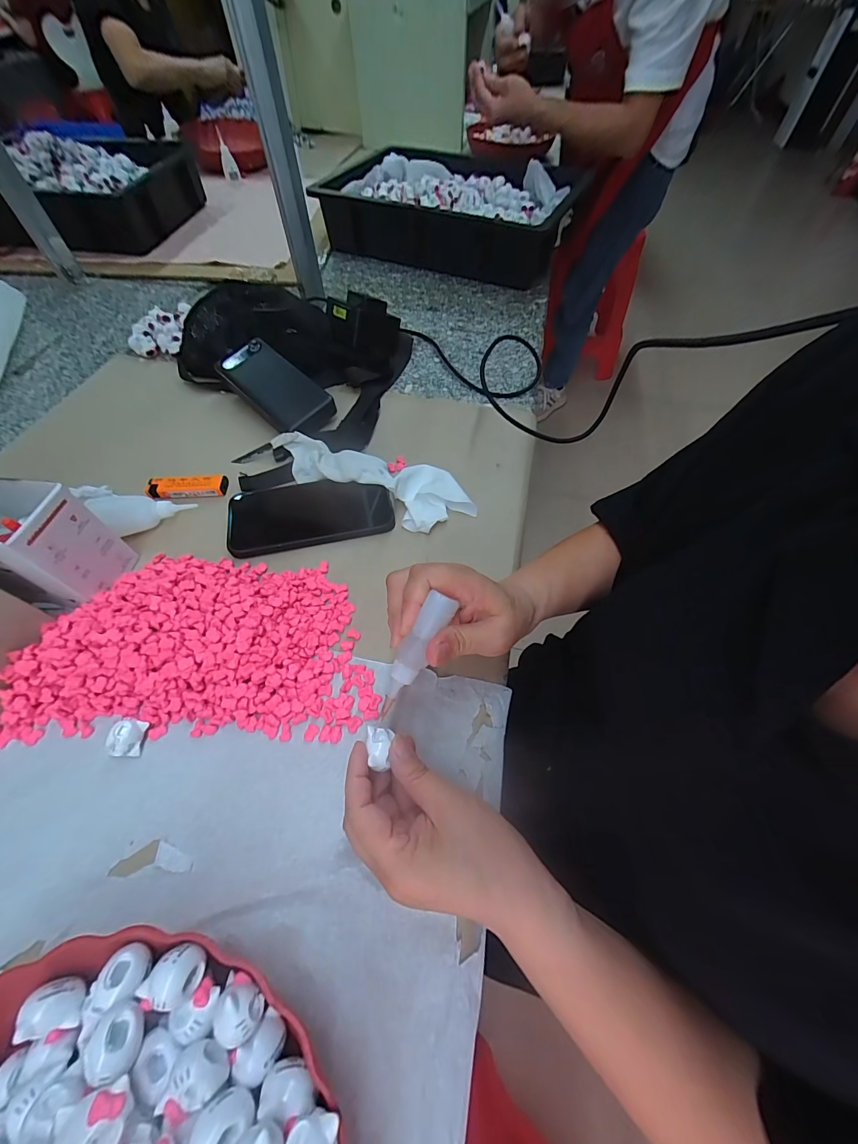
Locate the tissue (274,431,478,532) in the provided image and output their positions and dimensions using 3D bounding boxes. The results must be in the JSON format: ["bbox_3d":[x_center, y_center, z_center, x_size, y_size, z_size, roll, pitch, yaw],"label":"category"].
[{"bbox_3d":[-0.065,-0.105,0.416,0.231,0.024,0.076,23,61,15],"label":"tissue"}]

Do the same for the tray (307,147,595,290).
[{"bbox_3d":[0.043,-0.679,0.732,0.429,0.095,0.292,20,60,13],"label":"tray"}]

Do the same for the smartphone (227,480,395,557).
[{"bbox_3d":[-0.122,-0.063,0.400,0.162,0.008,0.080,-10,58,-5],"label":"smartphone"}]

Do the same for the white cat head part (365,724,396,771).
[{"bbox_3d":[-0.032,0.112,0.252,0.016,0.009,0.023,4,58,3],"label":"white cat head part"}]

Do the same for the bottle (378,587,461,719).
[{"bbox_3d":[-0.010,0.053,0.249,0.017,0.016,0.088,32,105,20],"label":"bottle"}]

